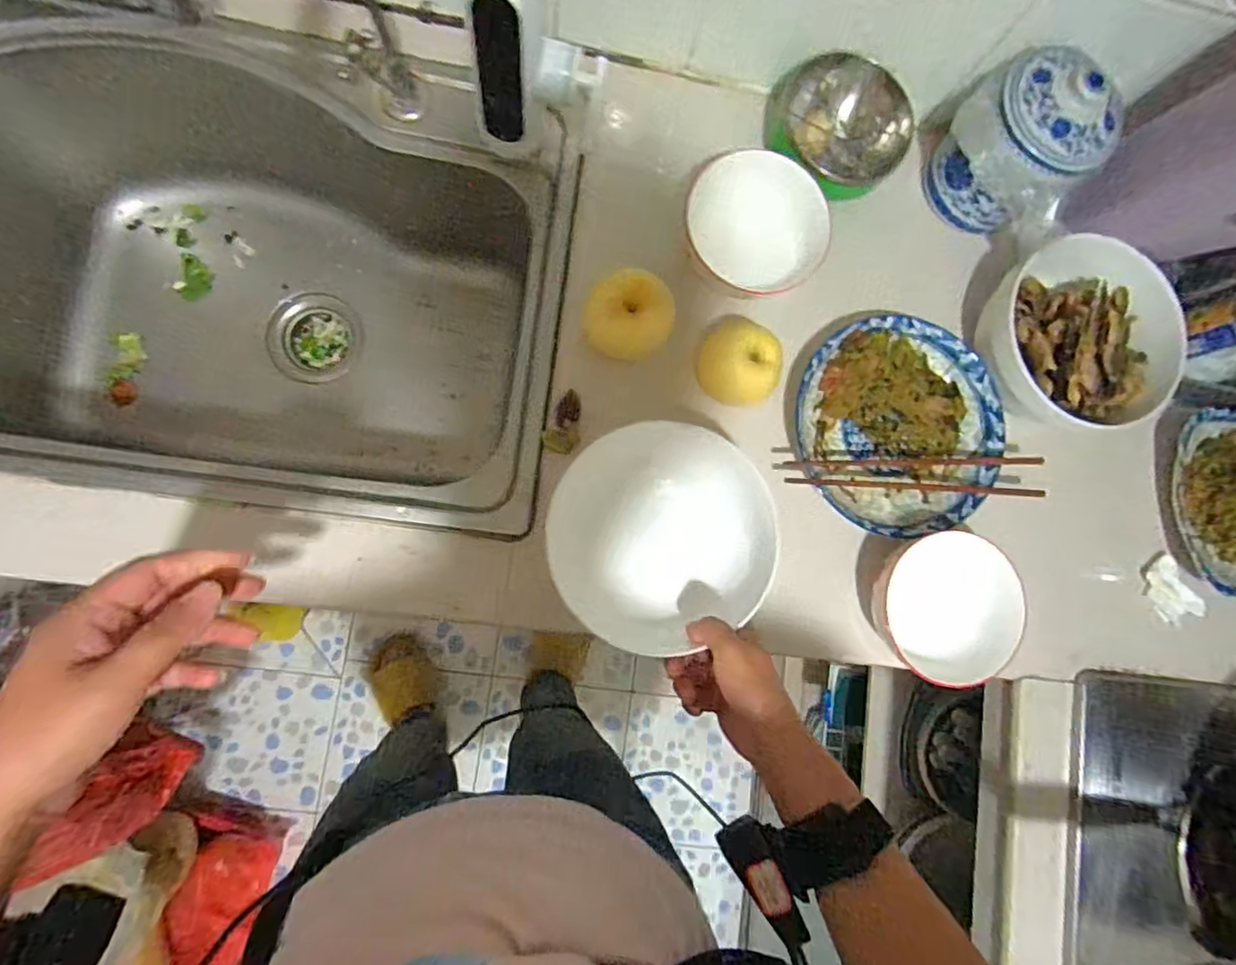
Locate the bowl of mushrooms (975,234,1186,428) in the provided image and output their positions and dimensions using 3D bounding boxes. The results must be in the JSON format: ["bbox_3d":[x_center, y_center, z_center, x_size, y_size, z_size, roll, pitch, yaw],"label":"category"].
[{"bbox_3d":[0.421,-0.134,0.544,0.173,0.069,0.168,-16,87,-9],"label":"bowl of mushrooms"}]

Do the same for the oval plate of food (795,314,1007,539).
[{"bbox_3d":[0.257,-0.051,0.553,0.192,0.033,0.194,11,84,-6],"label":"oval plate of food"}]

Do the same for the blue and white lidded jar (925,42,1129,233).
[{"bbox_3d":[0.352,-0.298,0.536,0.115,0.126,0.097,35,82,-3],"label":"blue and white lidded jar"}]

